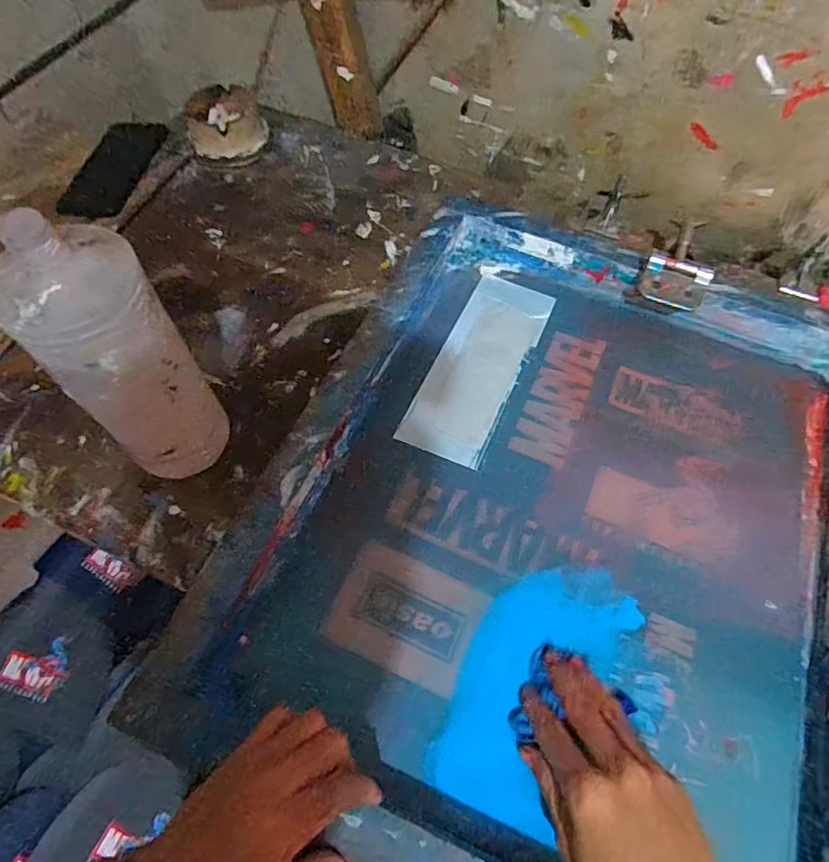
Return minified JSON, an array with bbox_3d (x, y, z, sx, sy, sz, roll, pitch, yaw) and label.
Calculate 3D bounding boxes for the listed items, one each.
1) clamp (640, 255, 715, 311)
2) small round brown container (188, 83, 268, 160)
[{"bbox_3d":[0.250,-0.141,0.520,0.060,0.013,0.044,17,92,7],"label":"clamp"},{"bbox_3d":[-0.233,-0.383,0.671,0.089,0.032,0.106,-16,62,-12],"label":"small round brown container"}]

